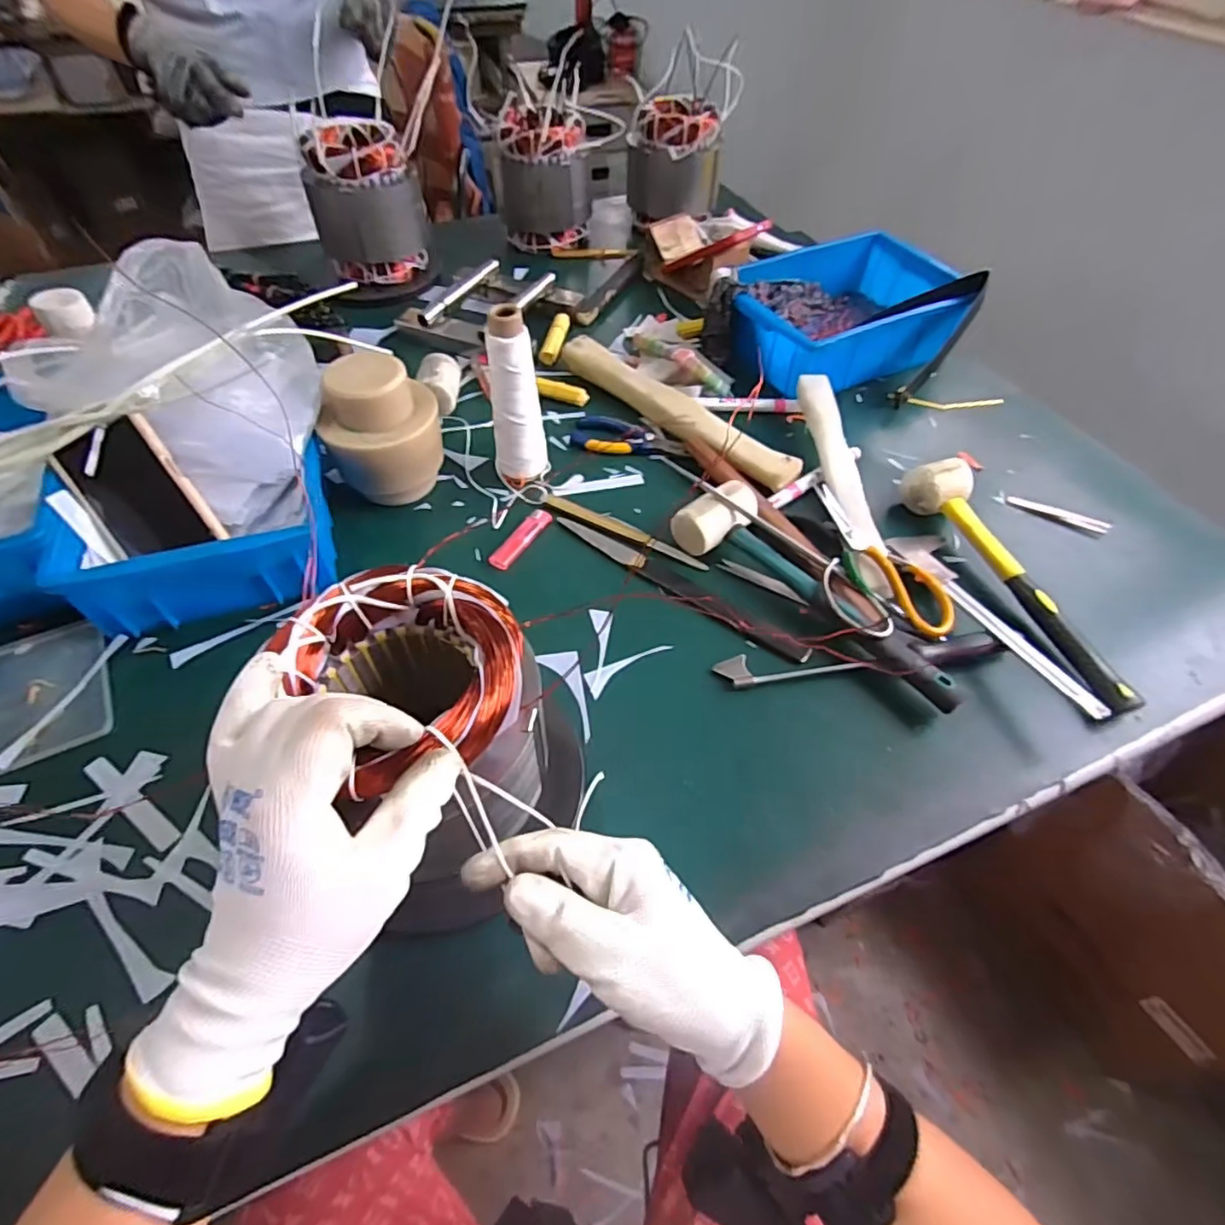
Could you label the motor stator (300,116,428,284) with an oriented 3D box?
[{"bbox_3d":[-0.349,-0.579,0.878,0.146,0.178,0.146,-13,54,-11],"label":"motor stator"}]

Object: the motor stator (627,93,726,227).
[{"bbox_3d":[0.099,-0.733,0.995,0.145,0.143,0.145,3,52,1],"label":"motor stator"}]

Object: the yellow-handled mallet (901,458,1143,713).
[{"bbox_3d":[0.367,-0.036,0.554,0.052,0.057,0.271,-16,54,-13],"label":"yellow-handled mallet"}]

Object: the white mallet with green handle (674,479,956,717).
[{"bbox_3d":[0.177,-0.018,0.539,0.077,0.051,0.281,-35,61,-25],"label":"white mallet with green handle"}]

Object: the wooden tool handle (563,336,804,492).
[{"bbox_3d":[0.062,-0.237,0.701,0.340,0.030,0.048,38,61,25],"label":"wooden tool handle"}]

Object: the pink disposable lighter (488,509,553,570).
[{"bbox_3d":[-0.088,-0.072,0.597,0.022,0.008,0.084,26,56,17],"label":"pink disposable lighter"}]

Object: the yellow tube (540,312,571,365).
[{"bbox_3d":[-0.075,-0.368,0.819,0.022,0.016,0.105,9,53,5],"label":"yellow tube"}]

